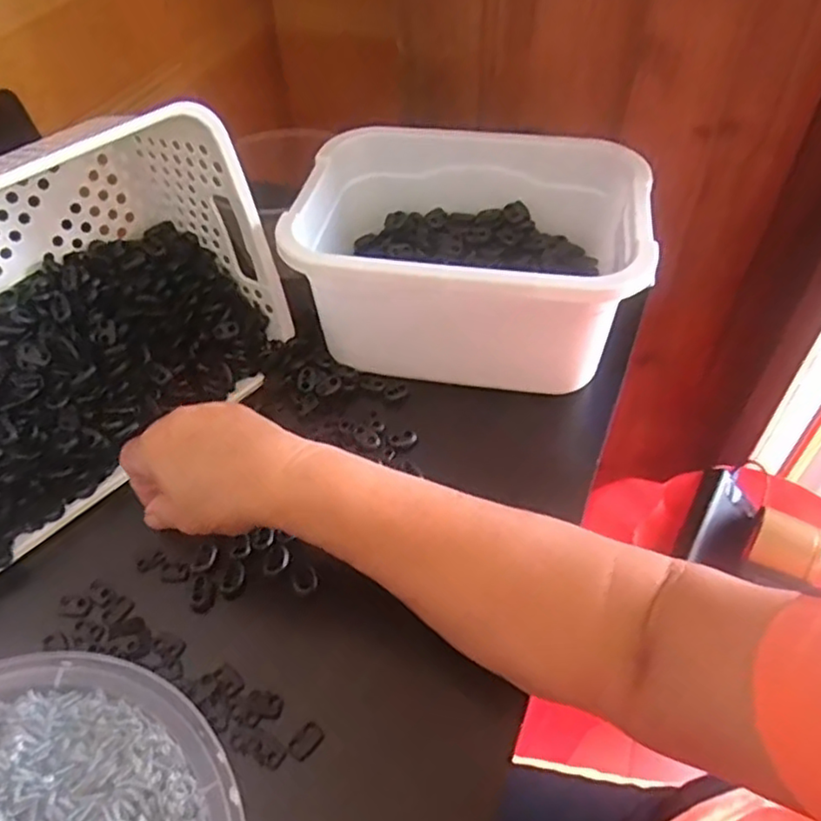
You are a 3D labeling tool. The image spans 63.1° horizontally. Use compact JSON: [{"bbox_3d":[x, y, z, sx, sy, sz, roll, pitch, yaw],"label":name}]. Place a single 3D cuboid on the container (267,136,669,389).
[{"bbox_3d":[0.040,-0.119,0.510,0.243,0.113,0.176,13,50,13],"label":"container"}]

